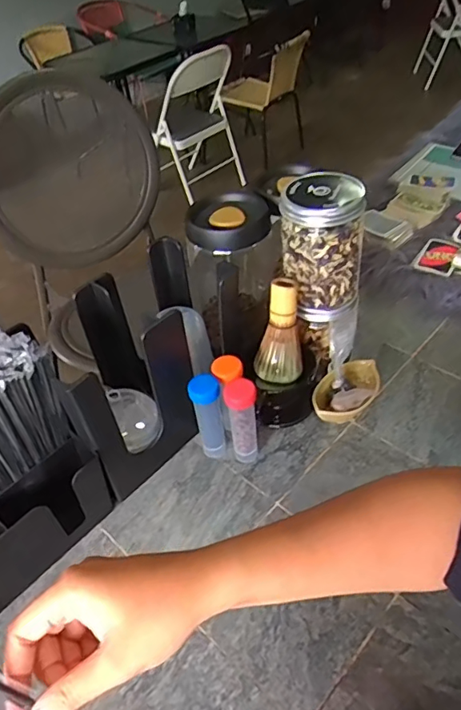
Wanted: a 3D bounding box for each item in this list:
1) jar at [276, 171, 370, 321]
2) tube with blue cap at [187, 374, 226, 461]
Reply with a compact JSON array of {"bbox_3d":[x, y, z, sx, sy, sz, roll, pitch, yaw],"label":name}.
[{"bbox_3d":[0.103,-0.122,0.594,0.088,0.146,0.072,-1,44,6],"label":"jar"},{"bbox_3d":[-0.024,0.074,0.599,0.032,0.117,0.031,-12,44,-5],"label":"tube with blue cap"}]

